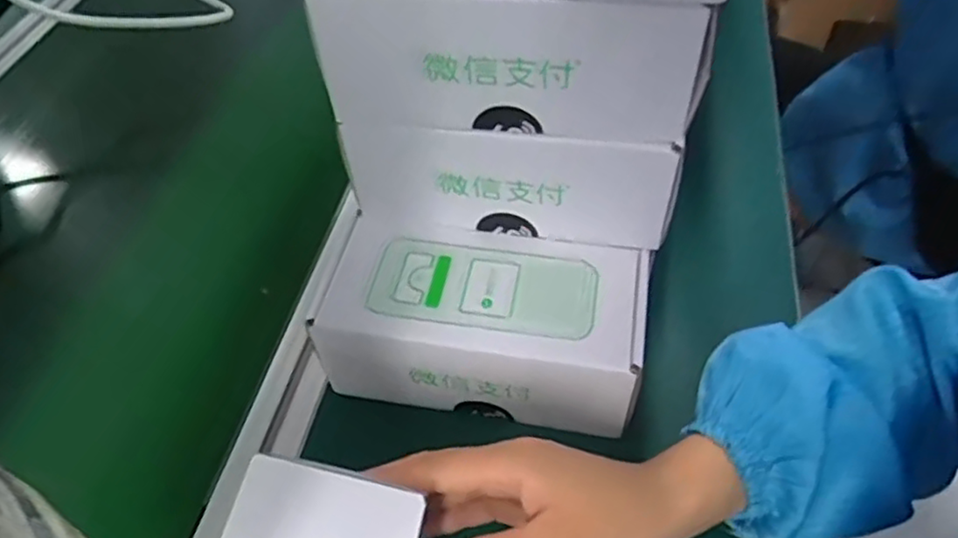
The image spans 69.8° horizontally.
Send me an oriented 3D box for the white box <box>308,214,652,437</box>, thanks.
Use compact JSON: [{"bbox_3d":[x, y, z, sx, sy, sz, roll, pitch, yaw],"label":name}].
[{"bbox_3d":[0.003,0.032,0.413,0.184,0.070,0.088,7,52,9],"label":"white box"}]

